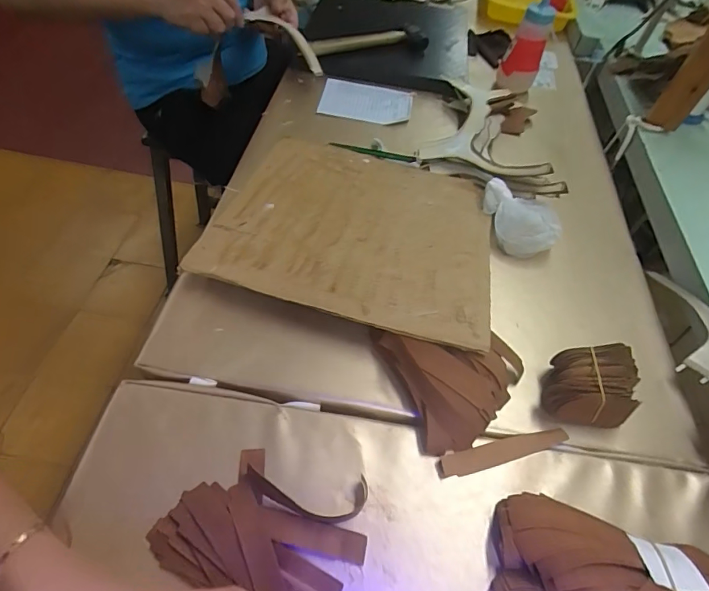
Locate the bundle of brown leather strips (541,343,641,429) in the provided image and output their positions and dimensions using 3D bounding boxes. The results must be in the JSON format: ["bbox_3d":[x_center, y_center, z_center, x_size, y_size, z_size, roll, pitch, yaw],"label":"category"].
[{"bbox_3d":[0.212,0.083,0.401,0.078,0.054,0.063,10,53,0],"label":"bundle of brown leather strips"}]

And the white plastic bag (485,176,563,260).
[{"bbox_3d":[0.199,-0.097,0.533,0.067,0.038,0.095,-8,55,-13],"label":"white plastic bag"}]

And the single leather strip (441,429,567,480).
[{"bbox_3d":[0.129,0.134,0.380,0.121,0.006,0.020,-10,51,-17],"label":"single leather strip"}]

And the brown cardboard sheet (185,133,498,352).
[{"bbox_3d":[0.001,-0.081,0.504,0.305,0.023,0.266,13,52,6],"label":"brown cardboard sheet"}]

